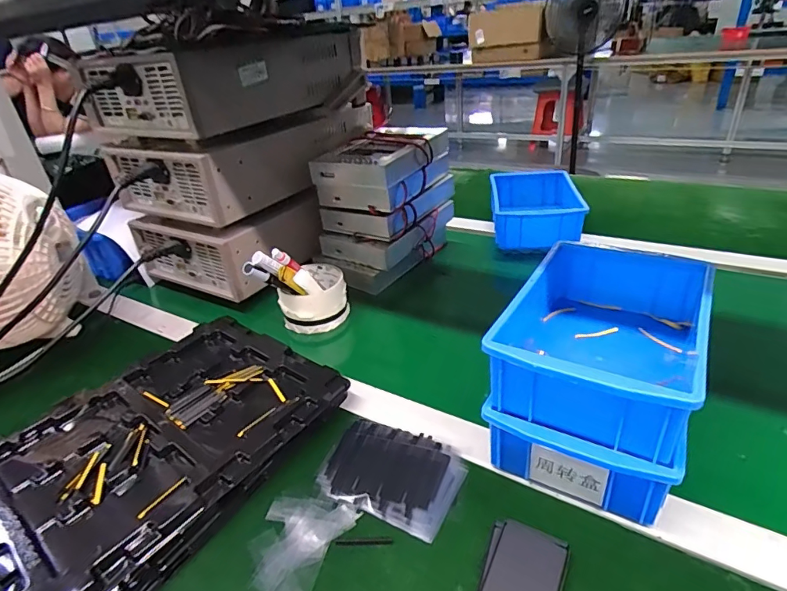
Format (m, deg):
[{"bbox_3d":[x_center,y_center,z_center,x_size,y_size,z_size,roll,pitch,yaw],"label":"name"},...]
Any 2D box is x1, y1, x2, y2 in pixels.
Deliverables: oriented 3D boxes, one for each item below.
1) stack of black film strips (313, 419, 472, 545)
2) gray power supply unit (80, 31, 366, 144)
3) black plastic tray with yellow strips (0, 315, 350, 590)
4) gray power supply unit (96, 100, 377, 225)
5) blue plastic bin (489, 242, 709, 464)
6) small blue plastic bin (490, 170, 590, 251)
[{"bbox_3d":[-0.002,0.143,0.386,0.109,0.006,0.080,13,35,26],"label":"stack of black film strips"},{"bbox_3d":[-0.211,-0.295,0.638,0.203,0.089,0.324,12,36,28],"label":"gray power supply unit"},{"bbox_3d":[-0.196,0.120,0.409,0.199,0.028,0.270,18,38,33],"label":"black plastic tray with yellow strips"},{"bbox_3d":[-0.209,-0.207,0.686,0.197,0.090,0.313,12,36,28],"label":"gray power supply unit"},{"bbox_3d":[0.169,0.027,0.375,0.127,0.062,0.199,14,36,30],"label":"blue plastic bin"},{"bbox_3d":[0.235,-0.149,0.786,0.131,0.059,0.199,0,32,11],"label":"small blue plastic bin"}]

